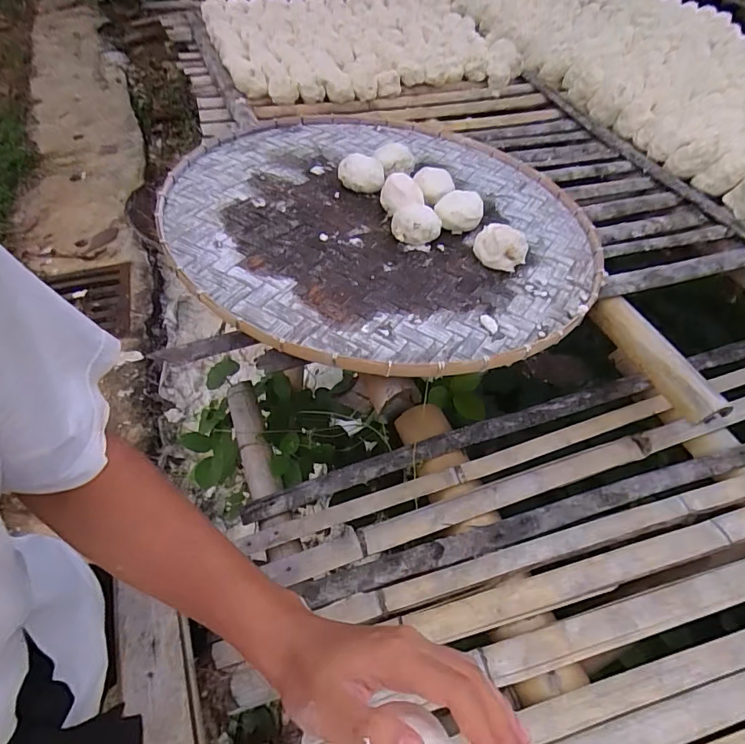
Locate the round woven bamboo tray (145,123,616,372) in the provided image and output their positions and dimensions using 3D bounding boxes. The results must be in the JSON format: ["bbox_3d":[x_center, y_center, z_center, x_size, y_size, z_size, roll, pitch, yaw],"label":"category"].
[{"bbox_3d":[0.031,-0.285,0.816,0.719,0.042,0.746,30,51,15],"label":"round woven bamboo tray"}]

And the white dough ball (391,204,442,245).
[{"bbox_3d":[0.073,-0.251,0.778,0.082,0.048,0.068,2,49,7],"label":"white dough ball"}]

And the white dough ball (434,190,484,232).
[{"bbox_3d":[0.151,-0.280,0.813,0.079,0.048,0.058,5,53,3],"label":"white dough ball"}]

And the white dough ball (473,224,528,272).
[{"bbox_3d":[0.207,-0.204,0.753,0.084,0.050,0.069,13,54,9],"label":"white dough ball"}]

